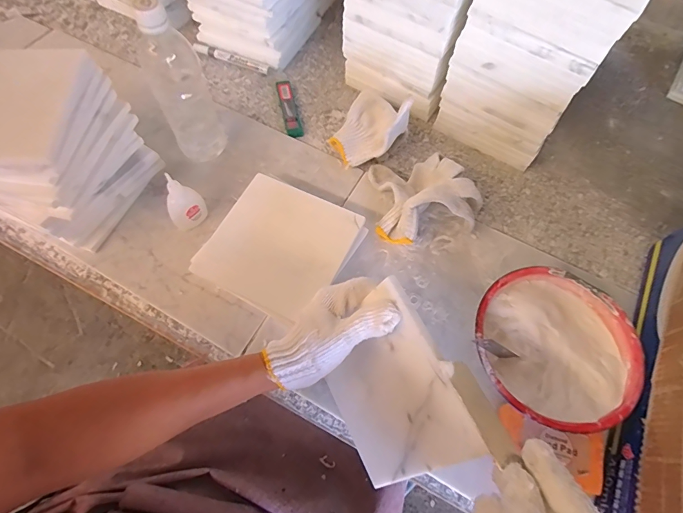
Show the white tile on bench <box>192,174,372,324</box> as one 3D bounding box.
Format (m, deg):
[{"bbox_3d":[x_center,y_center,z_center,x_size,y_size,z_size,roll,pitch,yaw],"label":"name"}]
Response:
[{"bbox_3d":[-0.072,-0.012,0.463,0.155,0.015,0.153,28,80,6],"label":"white tile on bench"}]

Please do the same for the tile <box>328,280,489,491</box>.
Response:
[{"bbox_3d":[0.039,0.124,0.355,0.005,0.154,0.149,-9,62,-40],"label":"tile"}]

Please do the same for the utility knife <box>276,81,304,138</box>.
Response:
[{"bbox_3d":[-0.082,-0.234,0.604,0.024,0.012,0.117,-13,65,-6],"label":"utility knife"}]

